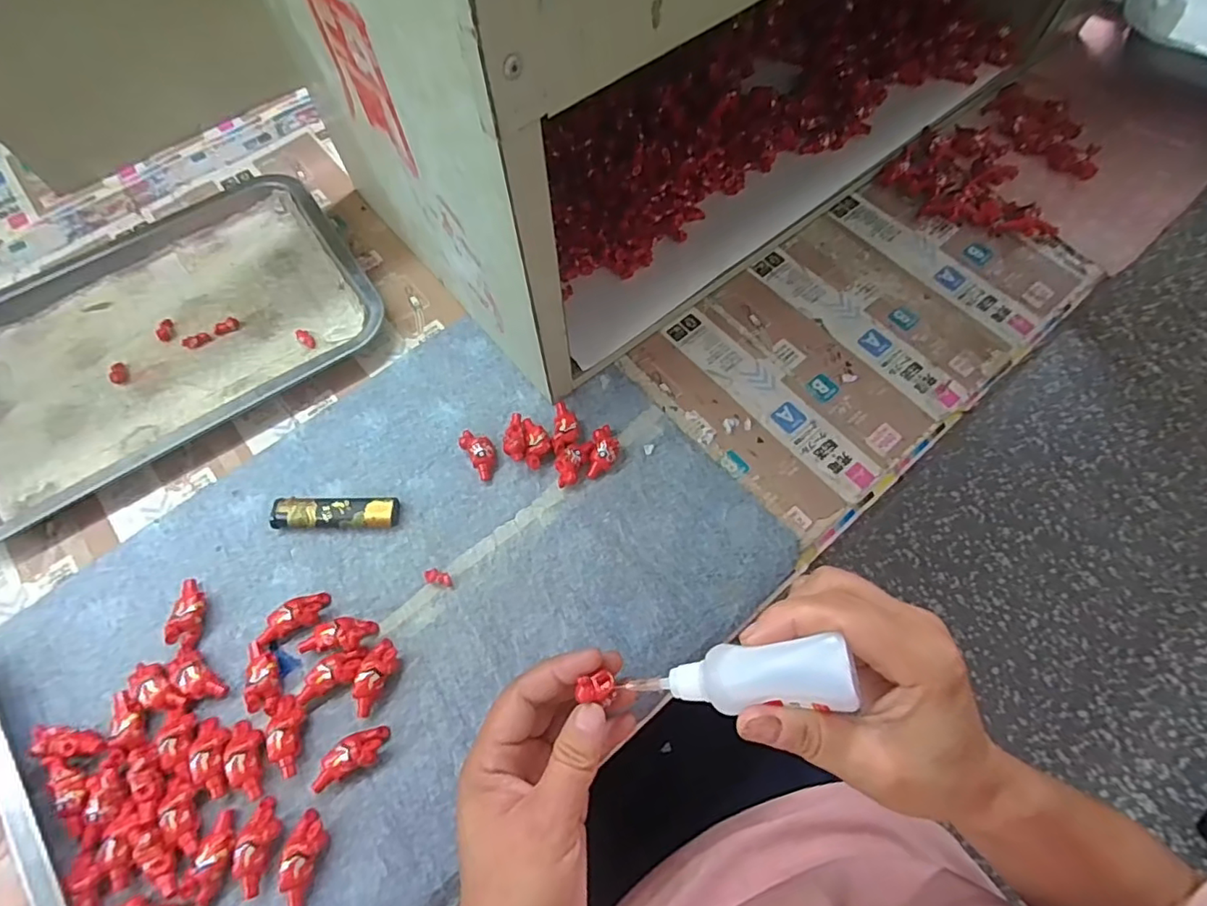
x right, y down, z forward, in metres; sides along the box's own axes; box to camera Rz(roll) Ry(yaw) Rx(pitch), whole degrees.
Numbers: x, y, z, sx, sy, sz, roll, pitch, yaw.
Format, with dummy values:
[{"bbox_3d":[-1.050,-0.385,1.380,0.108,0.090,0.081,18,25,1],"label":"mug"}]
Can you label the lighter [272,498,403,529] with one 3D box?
[{"bbox_3d":[-0.178,0.040,0.378,0.079,0.013,0.019,-1,66,0],"label":"lighter"}]

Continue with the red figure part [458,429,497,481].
[{"bbox_3d":[-0.085,0.000,0.396,0.019,0.013,0.037,-32,69,-13],"label":"red figure part"}]

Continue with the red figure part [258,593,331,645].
[{"bbox_3d":[-0.191,0.101,0.350,0.041,0.015,0.019,-21,67,-9],"label":"red figure part"}]

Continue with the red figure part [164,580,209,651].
[{"bbox_3d":[-0.257,0.099,0.351,0.015,0.015,0.043,-6,66,-2],"label":"red figure part"}]

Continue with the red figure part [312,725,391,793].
[{"bbox_3d":[-0.140,0.168,0.316,0.040,0.017,0.018,-25,68,-11],"label":"red figure part"}]

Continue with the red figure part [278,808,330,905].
[{"bbox_3d":[-0.158,0.213,0.297,0.017,0.013,0.042,11,66,5],"label":"red figure part"}]

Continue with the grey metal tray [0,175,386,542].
[{"bbox_3d":[-0.348,-0.094,0.438,0.311,0.020,0.226,-34,70,-14],"label":"grey metal tray"}]

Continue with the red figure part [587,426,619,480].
[{"bbox_3d":[0.001,0.000,0.392,0.019,0.013,0.035,6,66,3],"label":"red figure part"}]

